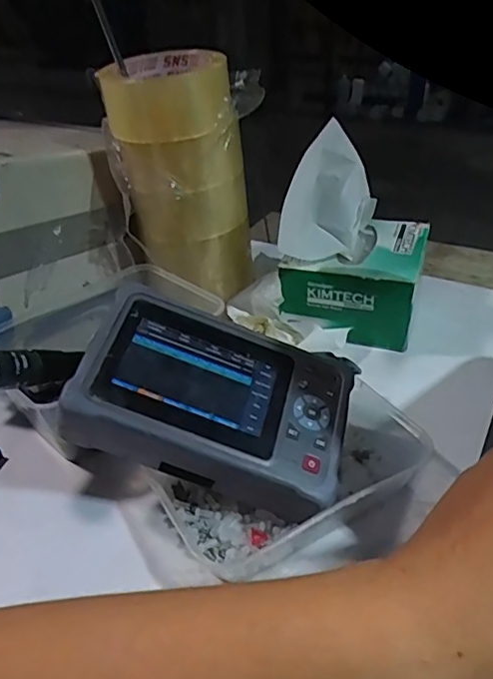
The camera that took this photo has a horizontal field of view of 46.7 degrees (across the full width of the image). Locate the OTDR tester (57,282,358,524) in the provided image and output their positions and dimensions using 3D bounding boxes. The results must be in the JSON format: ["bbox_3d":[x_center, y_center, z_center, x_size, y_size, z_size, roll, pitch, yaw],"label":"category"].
[{"bbox_3d":[-0.023,0.045,0.377,0.167,0.060,0.115,22,50,-2],"label":"OTDR tester"}]

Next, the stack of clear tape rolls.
[{"bbox_3d":[-0.057,-0.145,0.521,0.110,0.194,0.092,-6,35,-3],"label":"stack of clear tape rolls"}]

